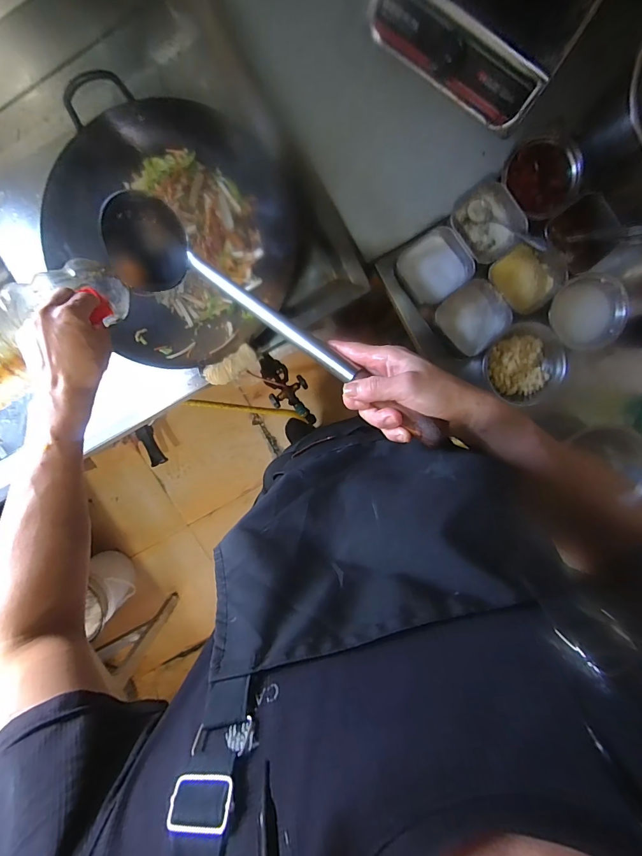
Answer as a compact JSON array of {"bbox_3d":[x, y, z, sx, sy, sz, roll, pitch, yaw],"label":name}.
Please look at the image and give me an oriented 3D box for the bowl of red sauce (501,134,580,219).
[{"bbox_3d":[0.364,-0.410,0.614,0.116,0.059,0.115,0,98,1],"label":"bowl of red sauce"}]

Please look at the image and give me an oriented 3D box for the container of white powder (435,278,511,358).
[{"bbox_3d":[0.259,-0.190,0.648,0.105,0.051,0.102,-41,96,6],"label":"container of white powder"}]

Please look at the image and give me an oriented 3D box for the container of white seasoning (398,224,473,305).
[{"bbox_3d":[0.196,-0.275,0.645,0.118,0.044,0.106,-35,96,5],"label":"container of white seasoning"}]

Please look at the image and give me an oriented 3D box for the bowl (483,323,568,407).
[{"bbox_3d":[0.356,-0.114,0.669,0.137,0.052,0.132,0,98,1],"label":"bowl"}]

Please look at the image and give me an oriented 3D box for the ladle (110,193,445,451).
[{"bbox_3d":[-0.077,-0.136,0.435,0.501,0.074,0.081,38,98,20],"label":"ladle"}]

